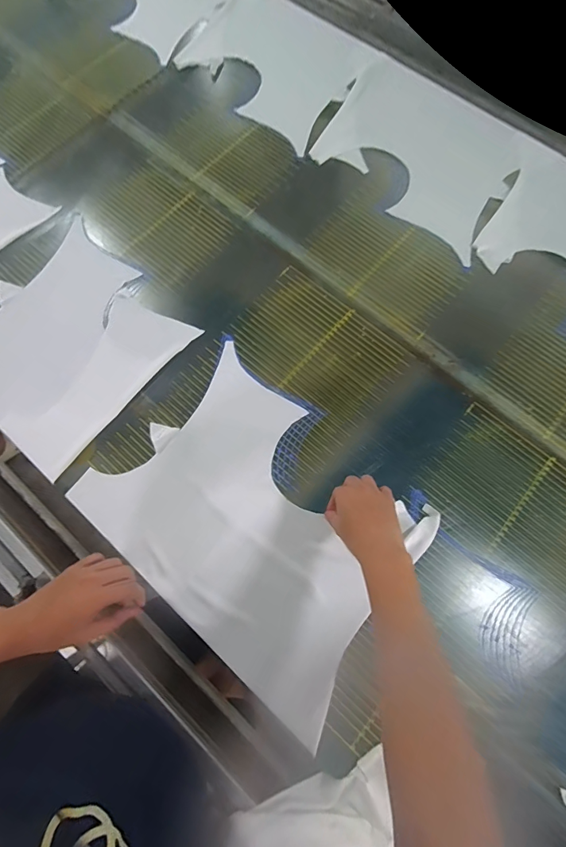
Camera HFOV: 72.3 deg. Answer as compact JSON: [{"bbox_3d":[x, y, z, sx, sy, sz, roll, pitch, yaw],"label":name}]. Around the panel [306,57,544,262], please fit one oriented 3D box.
[{"bbox_3d":[0.279,-0.559,0.778,0.409,0.018,0.324,40,78,13],"label":"panel"}]

